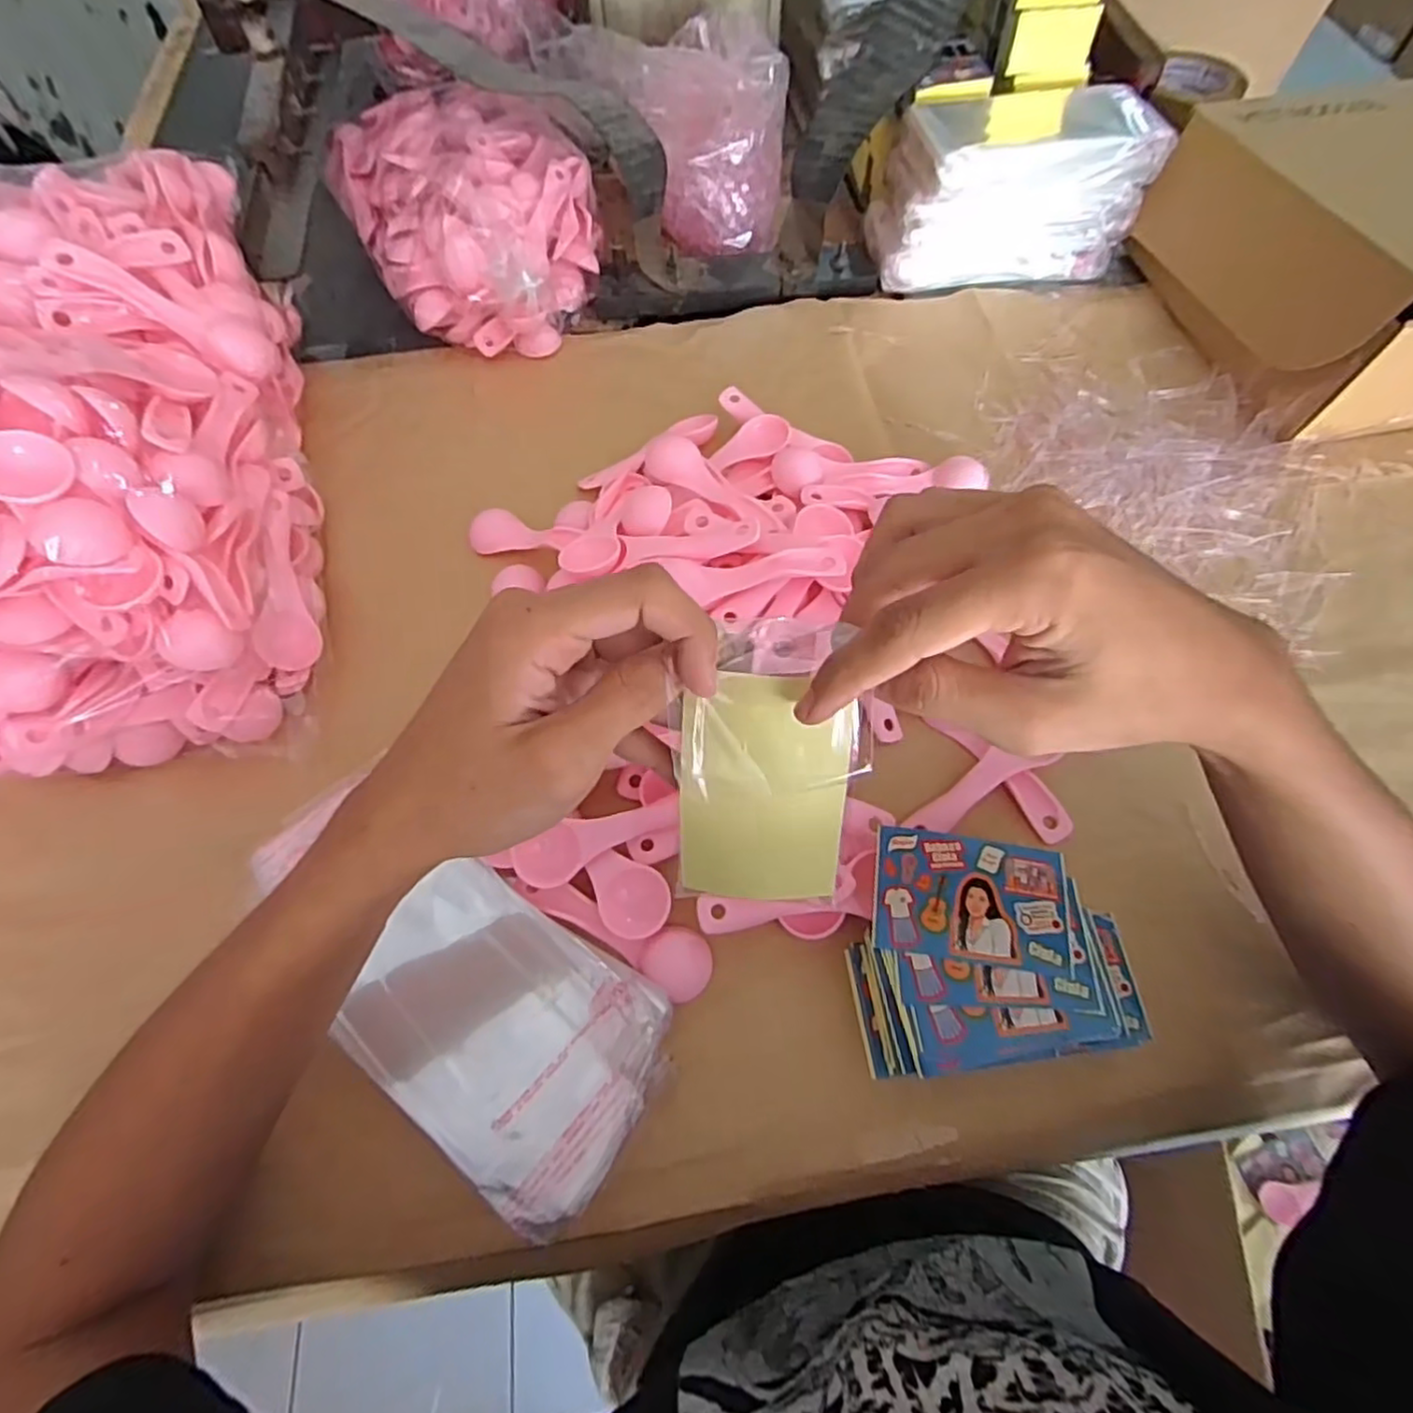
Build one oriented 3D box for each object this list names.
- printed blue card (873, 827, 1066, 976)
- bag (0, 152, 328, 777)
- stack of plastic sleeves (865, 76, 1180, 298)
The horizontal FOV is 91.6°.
[{"bbox_3d":[0.129,0.094,0.334,0.091,0.005,0.059,8,64,4],"label":"printed blue card"},{"bbox_3d":[-0.411,-0.159,0.392,0.298,0.163,0.387,-17,65,-8],"label":"bag"},{"bbox_3d":[0.246,-0.424,0.561,0.207,0.095,0.100,-7,64,-3],"label":"stack of plastic sleeves"}]

